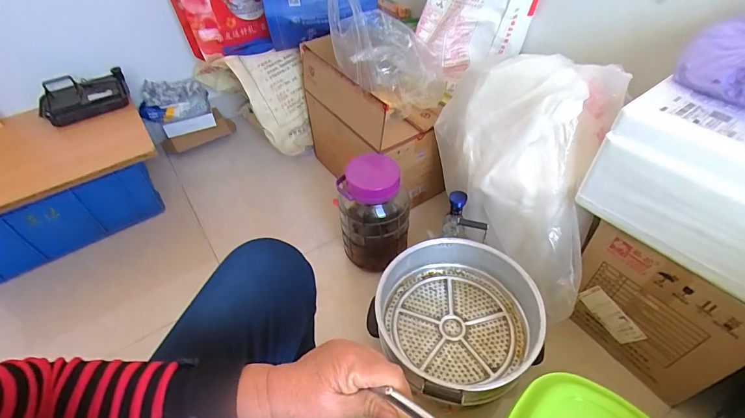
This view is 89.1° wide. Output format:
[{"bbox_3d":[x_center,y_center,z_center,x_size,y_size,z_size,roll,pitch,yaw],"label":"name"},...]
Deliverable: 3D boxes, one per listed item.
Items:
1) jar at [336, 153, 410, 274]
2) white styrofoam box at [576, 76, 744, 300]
[{"bbox_3d":[-0.003,0.013,0.957,0.152,0.262,0.164,-1,48,1],"label":"jar"},{"bbox_3d":[0.550,-0.033,0.598,0.173,0.197,0.333,-32,54,-25],"label":"white styrofoam box"}]

